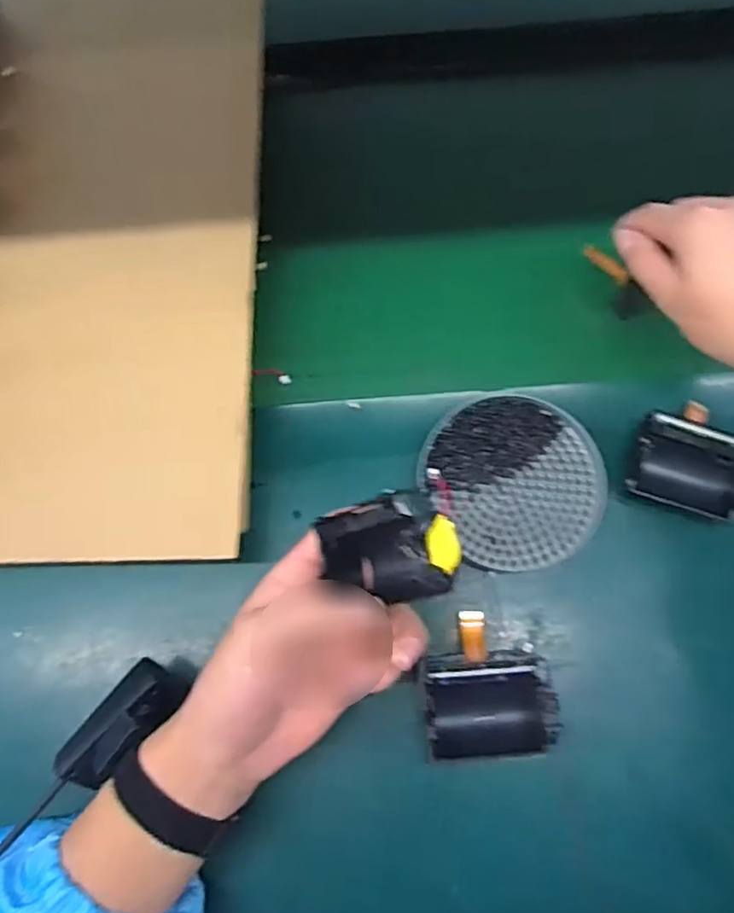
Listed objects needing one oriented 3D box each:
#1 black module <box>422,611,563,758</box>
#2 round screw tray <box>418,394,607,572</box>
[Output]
[{"bbox_3d":[0.068,0.134,0.387,0.074,0.045,0.080,-4,73,1],"label":"black module"},{"bbox_3d":[0.097,0.016,0.433,0.104,0.025,0.114,-1,73,2],"label":"round screw tray"}]

